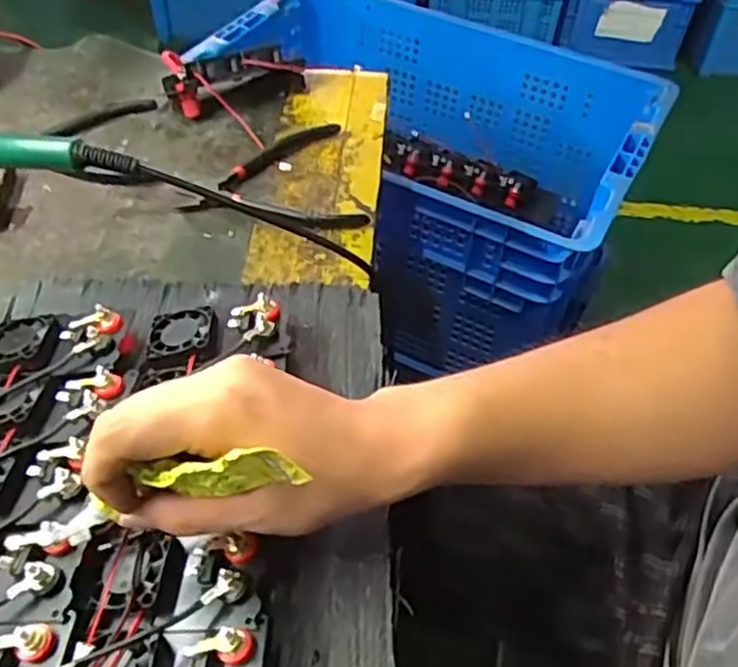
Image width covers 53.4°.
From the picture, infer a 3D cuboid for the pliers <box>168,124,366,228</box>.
[{"bbox_3d":[-0.080,-0.120,0.583,0.137,0.014,0.124,-9,49,-11],"label":"pliers"}]

